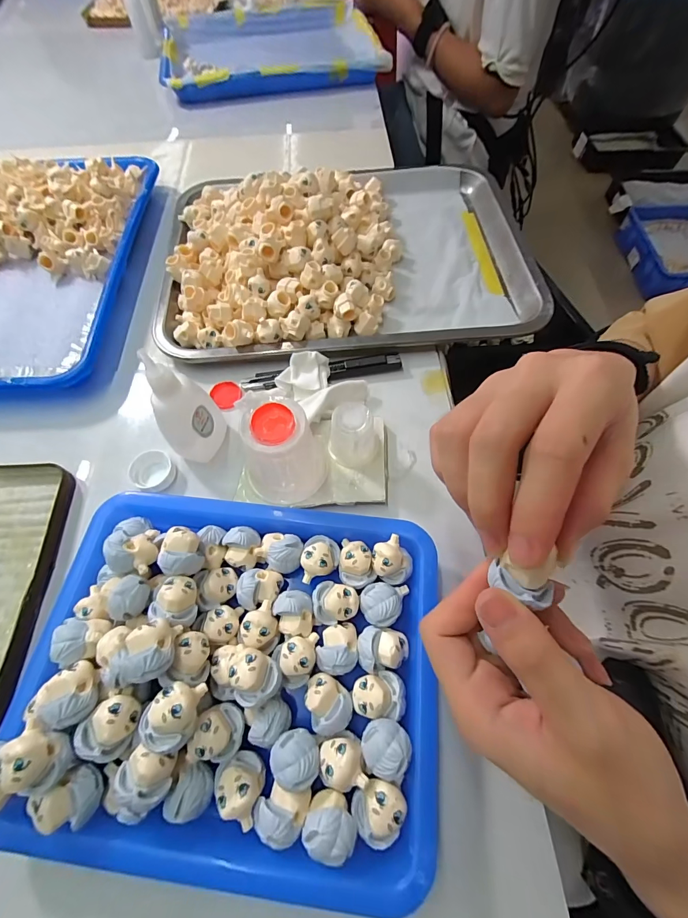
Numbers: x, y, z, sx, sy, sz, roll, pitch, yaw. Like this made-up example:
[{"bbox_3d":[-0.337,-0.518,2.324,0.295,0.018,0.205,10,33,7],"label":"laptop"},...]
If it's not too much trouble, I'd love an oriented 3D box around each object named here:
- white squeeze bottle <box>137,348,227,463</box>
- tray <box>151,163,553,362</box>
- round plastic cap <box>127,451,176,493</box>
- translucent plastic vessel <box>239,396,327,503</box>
[{"bbox_3d":[-0.106,-0.031,0.250,0.029,0.089,0.034,0,64,-1],"label":"white squeeze bottle"},{"bbox_3d":[0.001,-0.213,0.358,0.351,0.051,0.257,-5,64,-3],"label":"tray"},{"bbox_3d":[-0.141,0.009,0.277,0.032,0.009,0.030,0,64,-1],"label":"round plastic cap"},{"bbox_3d":[-0.039,-0.006,0.236,0.048,0.050,0.046,0,64,-1],"label":"translucent plastic vessel"}]

